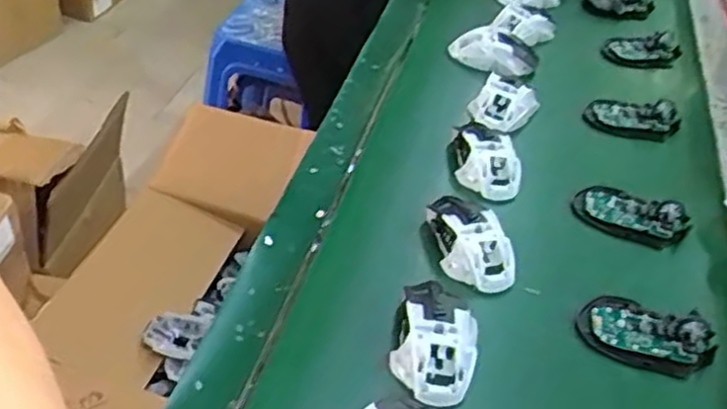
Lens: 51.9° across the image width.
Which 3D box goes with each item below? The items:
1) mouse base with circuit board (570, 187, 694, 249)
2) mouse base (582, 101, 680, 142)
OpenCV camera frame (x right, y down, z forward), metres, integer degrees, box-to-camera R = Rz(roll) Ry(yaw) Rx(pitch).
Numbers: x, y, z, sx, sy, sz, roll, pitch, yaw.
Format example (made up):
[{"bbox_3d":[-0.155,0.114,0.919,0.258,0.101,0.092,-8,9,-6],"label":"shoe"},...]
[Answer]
[{"bbox_3d":[0.273,0.011,0.762,0.113,0.028,0.057,23,44,18],"label":"mouse base with circuit board"},{"bbox_3d":[0.323,-0.105,0.908,0.113,0.025,0.052,2,41,-5],"label":"mouse base"}]

